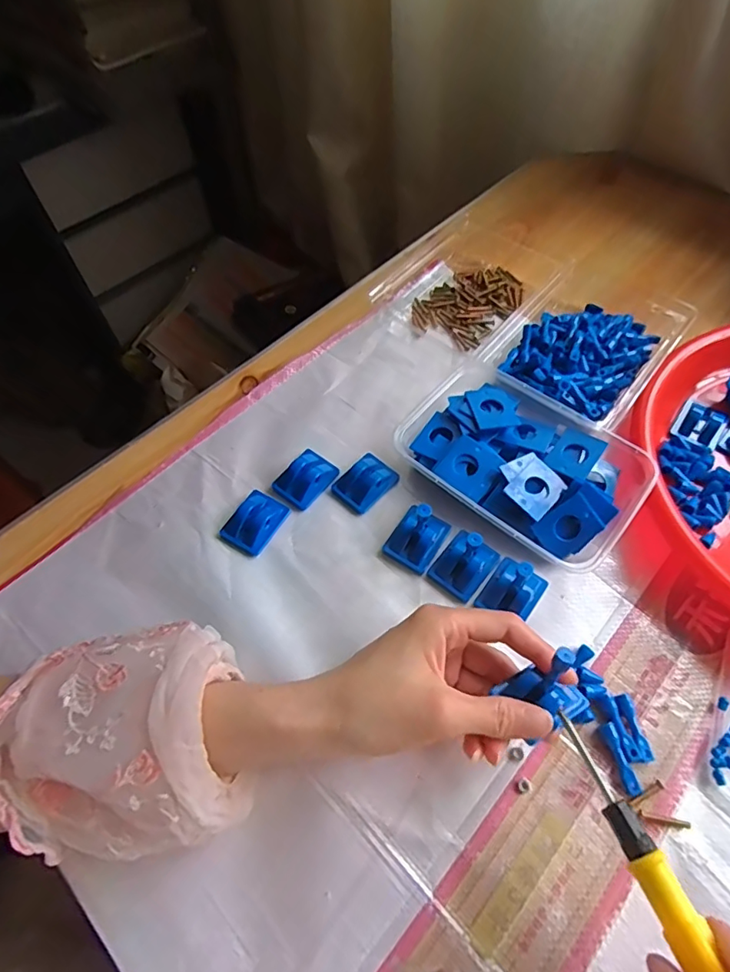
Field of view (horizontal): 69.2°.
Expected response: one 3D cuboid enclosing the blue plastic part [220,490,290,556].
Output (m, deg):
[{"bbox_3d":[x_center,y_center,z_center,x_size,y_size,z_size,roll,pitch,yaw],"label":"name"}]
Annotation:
[{"bbox_3d":[-0.081,0.025,0.388,0.035,0.011,0.046,26,63,17],"label":"blue plastic part"}]

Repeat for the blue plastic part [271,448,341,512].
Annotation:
[{"bbox_3d":[-0.046,-0.008,0.404,0.035,0.014,0.044,36,66,21],"label":"blue plastic part"}]

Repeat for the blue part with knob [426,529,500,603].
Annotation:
[{"bbox_3d":[0.068,0.046,0.355,0.033,0.045,0.042,35,66,21],"label":"blue part with knob"}]

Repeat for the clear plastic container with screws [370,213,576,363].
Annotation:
[{"bbox_3d":[0.112,-0.202,0.512,0.141,0.035,0.198,36,66,21],"label":"clear plastic container with screws"}]

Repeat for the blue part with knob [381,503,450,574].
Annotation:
[{"bbox_3d":[0.037,0.029,0.366,0.033,0.045,0.043,30,64,19],"label":"blue part with knob"}]

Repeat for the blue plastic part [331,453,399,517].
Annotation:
[{"bbox_3d":[0.000,-0.005,0.402,0.035,0.016,0.045,38,67,22],"label":"blue plastic part"}]

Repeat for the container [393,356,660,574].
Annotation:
[{"bbox_3d":[0.115,-0.019,0.396,0.167,0.036,0.129,34,65,21],"label":"container"}]

